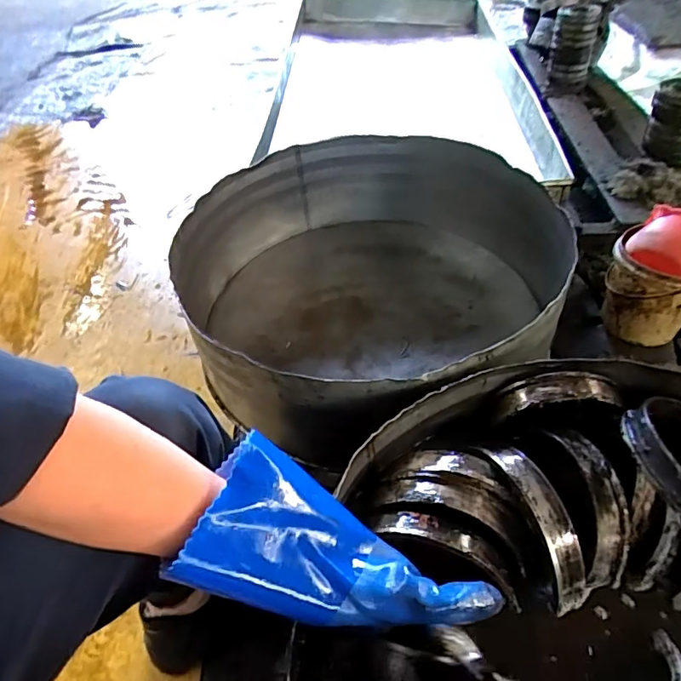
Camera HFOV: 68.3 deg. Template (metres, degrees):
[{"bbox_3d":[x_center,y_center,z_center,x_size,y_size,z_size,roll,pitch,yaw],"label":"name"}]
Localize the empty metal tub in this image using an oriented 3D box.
[{"bbox_3d":[0.030,-0.093,0.811,0.579,0.215,0.562,-3,47,3],"label":"empty metal tub"}]

